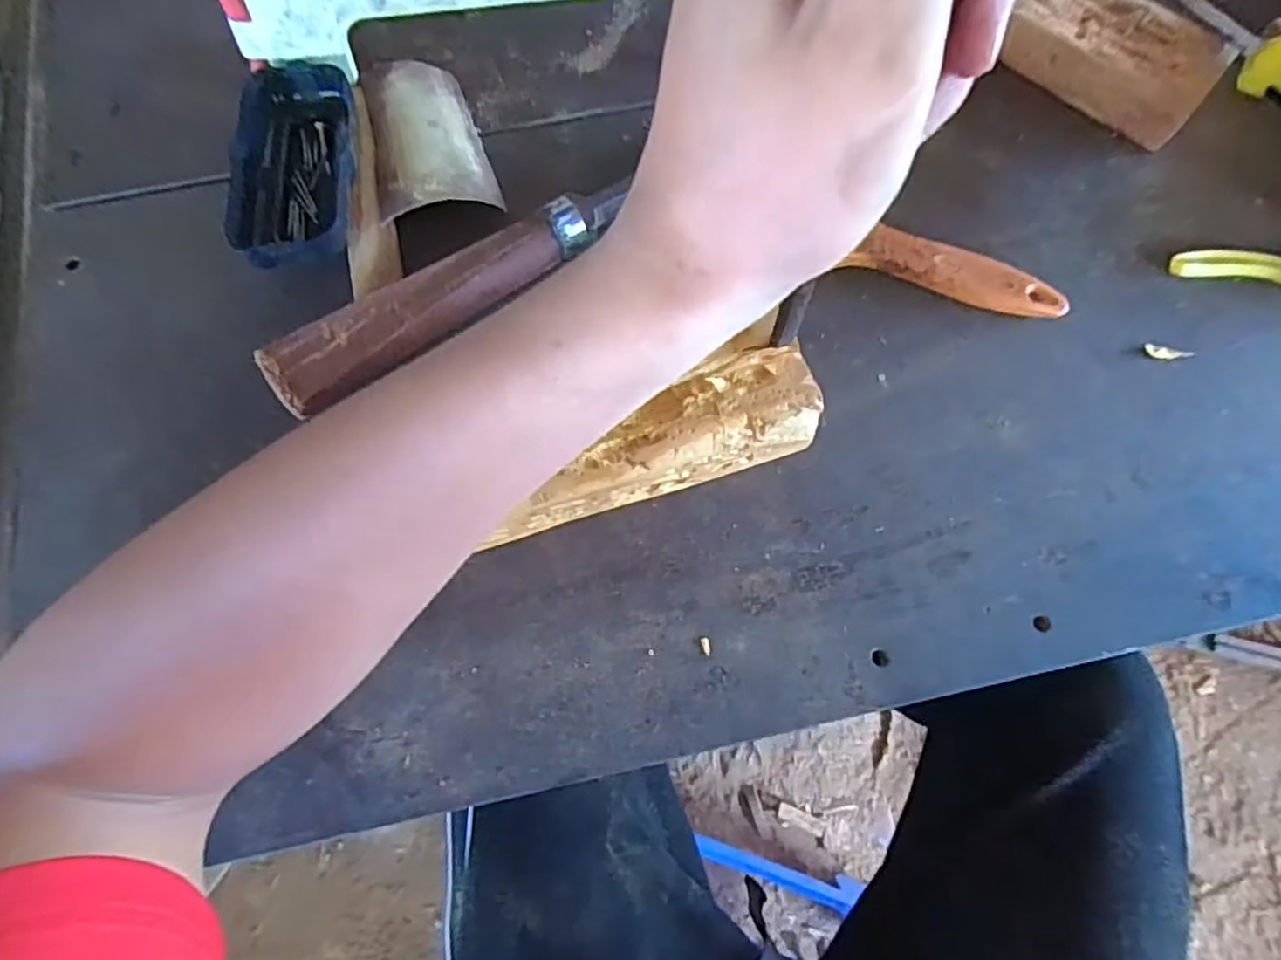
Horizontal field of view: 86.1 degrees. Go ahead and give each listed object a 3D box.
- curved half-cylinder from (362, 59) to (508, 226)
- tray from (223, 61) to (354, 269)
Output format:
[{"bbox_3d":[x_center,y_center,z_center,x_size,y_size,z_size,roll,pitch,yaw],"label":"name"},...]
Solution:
[{"bbox_3d":[-0.111,-0.180,0.350,0.056,0.020,0.103,-15,72,-4],"label":"curved half-cylinder"},{"bbox_3d":[-0.169,-0.158,0.338,0.053,0.024,0.111,-7,71,-2],"label":"tray"}]

